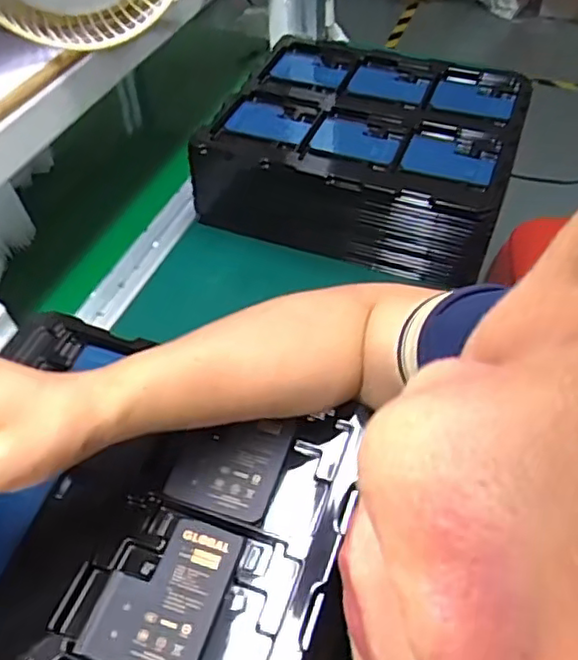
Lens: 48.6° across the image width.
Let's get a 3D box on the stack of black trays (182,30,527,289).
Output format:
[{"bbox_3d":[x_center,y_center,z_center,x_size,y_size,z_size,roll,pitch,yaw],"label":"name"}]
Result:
[{"bbox_3d":[0.091,-0.208,0.745,0.318,0.105,0.272,16,51,14],"label":"stack of black trays"}]

